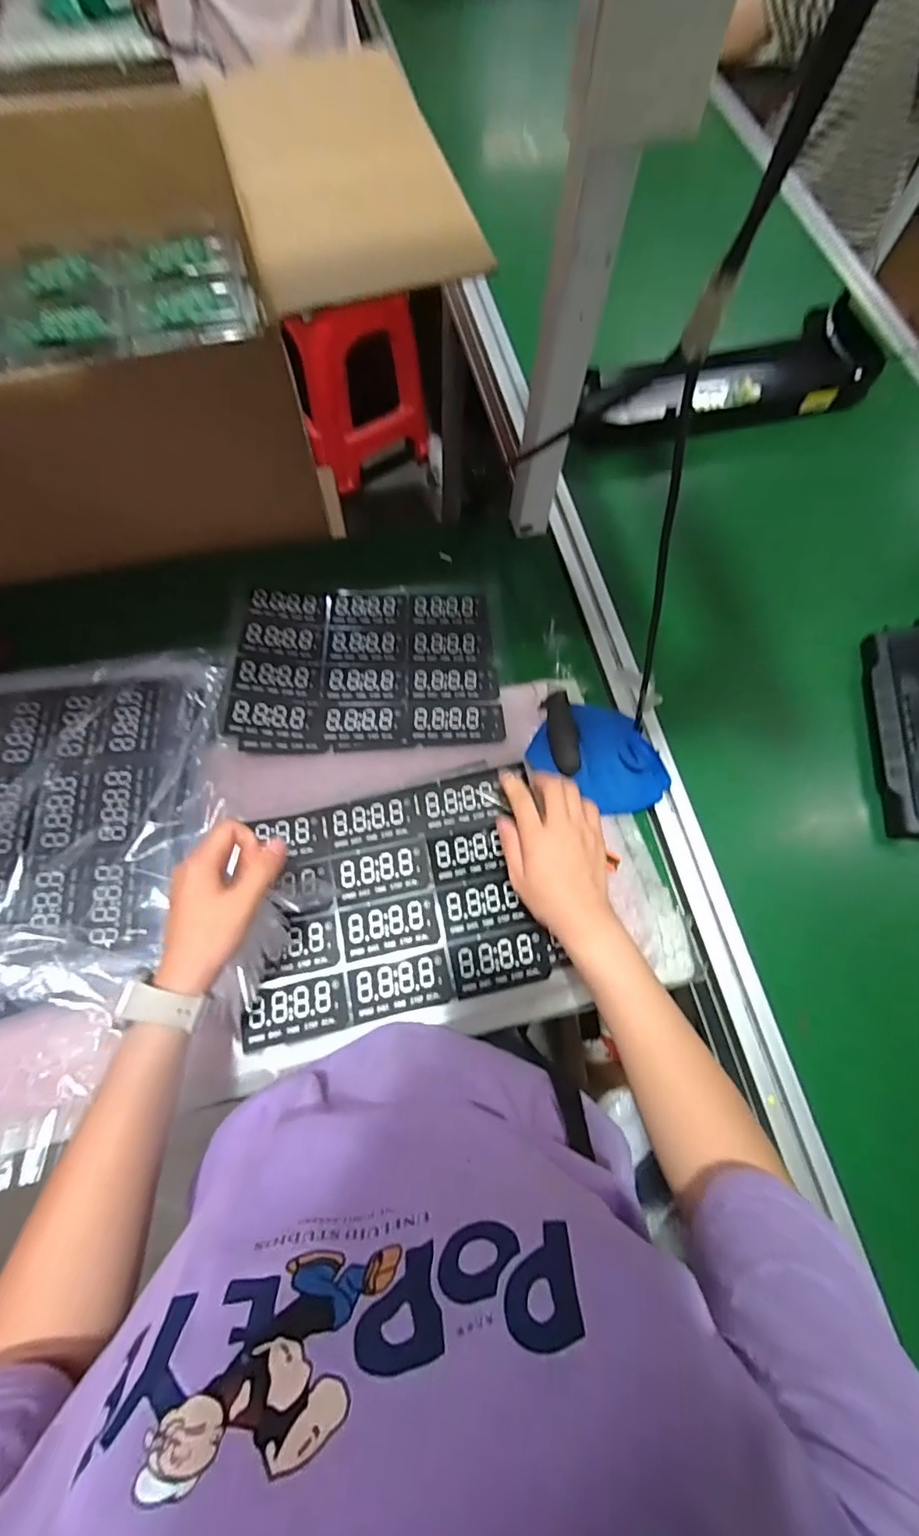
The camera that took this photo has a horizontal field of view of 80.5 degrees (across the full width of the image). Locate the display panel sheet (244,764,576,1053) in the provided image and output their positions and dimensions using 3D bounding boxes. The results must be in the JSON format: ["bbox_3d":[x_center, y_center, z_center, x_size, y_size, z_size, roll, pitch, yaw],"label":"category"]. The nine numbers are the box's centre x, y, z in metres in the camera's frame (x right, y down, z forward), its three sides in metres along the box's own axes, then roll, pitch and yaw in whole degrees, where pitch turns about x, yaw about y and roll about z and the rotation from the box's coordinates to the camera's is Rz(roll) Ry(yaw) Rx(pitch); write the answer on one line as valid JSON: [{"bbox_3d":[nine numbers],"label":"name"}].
[{"bbox_3d":[-0.063,0.123,0.523,0.267,0.009,0.205,-11,70,-8],"label":"display panel sheet"}]

